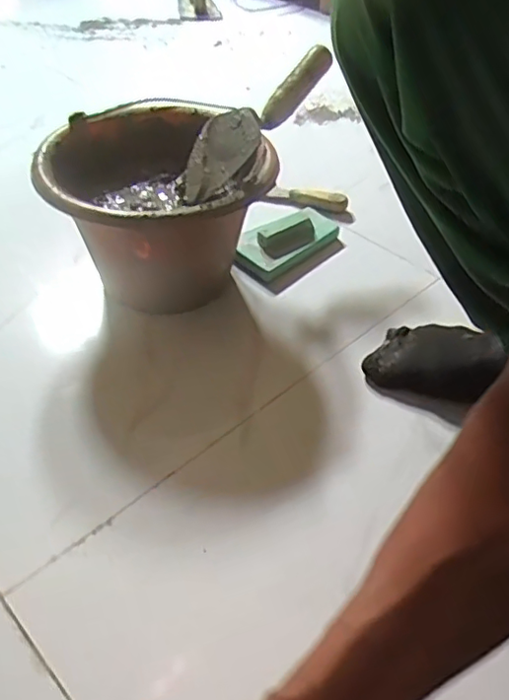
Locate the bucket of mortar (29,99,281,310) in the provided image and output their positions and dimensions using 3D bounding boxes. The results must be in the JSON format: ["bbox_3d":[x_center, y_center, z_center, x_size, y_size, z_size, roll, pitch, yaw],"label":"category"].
[{"bbox_3d":[-0.105,-0.148,0.685,0.229,0.195,0.243,1,44,-1],"label":"bucket of mortar"}]

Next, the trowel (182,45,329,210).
[{"bbox_3d":[0.001,-0.267,0.681,0.082,0.044,0.256,30,67,26],"label":"trowel"}]

